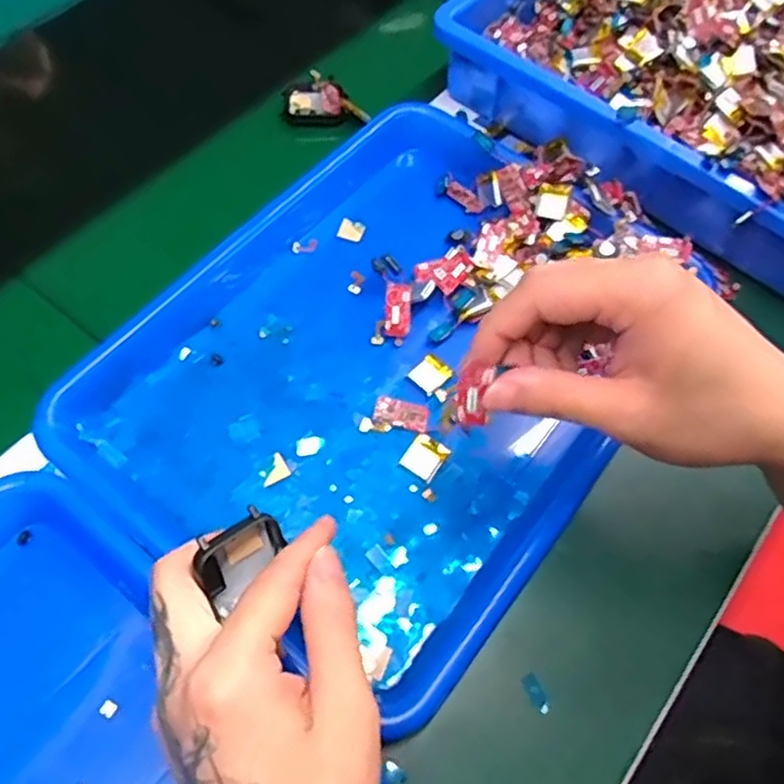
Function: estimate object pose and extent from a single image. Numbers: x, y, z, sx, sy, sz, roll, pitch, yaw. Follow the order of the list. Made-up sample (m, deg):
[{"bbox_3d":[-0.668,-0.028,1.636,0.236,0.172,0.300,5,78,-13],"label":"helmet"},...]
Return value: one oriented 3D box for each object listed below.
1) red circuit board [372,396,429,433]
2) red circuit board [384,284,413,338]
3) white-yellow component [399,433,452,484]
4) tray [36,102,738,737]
[{"bbox_3d":[0.006,0.012,0.382,0.030,0.004,0.016,12,61,3],"label":"red circuit board"},{"bbox_3d":[0.004,-0.048,0.411,0.016,0.004,0.029,6,92,-8],"label":"red circuit board"},{"bbox_3d":[0.018,0.035,0.370,0.019,0.006,0.022,33,65,14],"label":"white-yellow component"},{"bbox_3d":[0.002,-0.030,0.392,0.260,0.033,0.326,34,65,15],"label":"tray"}]

